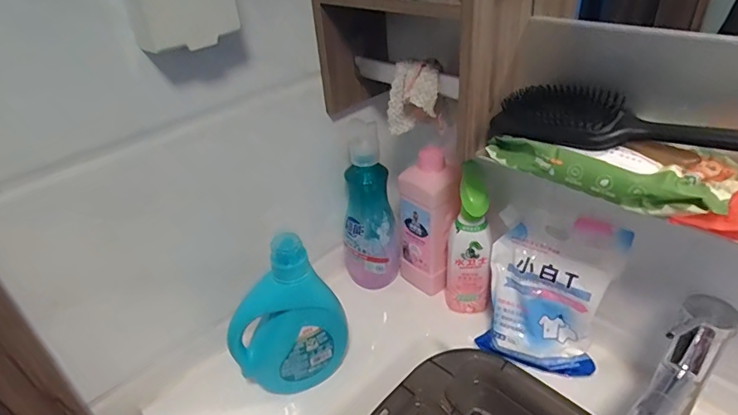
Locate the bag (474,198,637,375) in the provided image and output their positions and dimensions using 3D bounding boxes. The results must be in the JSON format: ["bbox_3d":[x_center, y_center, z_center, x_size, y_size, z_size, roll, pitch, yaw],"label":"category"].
[{"bbox_3d":[0.246,0.111,0.631,0.155,0.216,0.065,18,12,32],"label":"bag"}]

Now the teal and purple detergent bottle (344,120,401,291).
[{"bbox_3d":[0.001,0.008,0.732,0.083,0.277,0.082,-11,34,-9],"label":"teal and purple detergent bottle"}]

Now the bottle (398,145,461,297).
[{"bbox_3d":[0.093,0.027,0.729,0.066,0.222,0.081,-28,40,-30],"label":"bottle"}]

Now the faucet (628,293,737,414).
[{"bbox_3d":[0.295,0.214,0.469,0.041,0.206,0.166,26,45,38],"label":"faucet"}]

